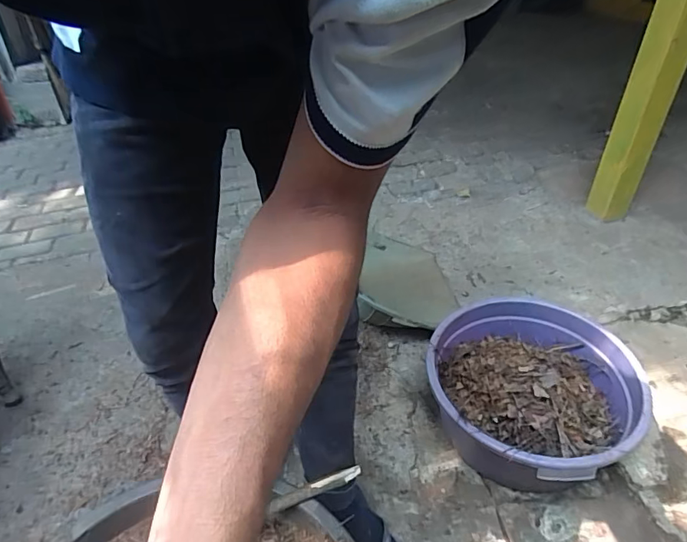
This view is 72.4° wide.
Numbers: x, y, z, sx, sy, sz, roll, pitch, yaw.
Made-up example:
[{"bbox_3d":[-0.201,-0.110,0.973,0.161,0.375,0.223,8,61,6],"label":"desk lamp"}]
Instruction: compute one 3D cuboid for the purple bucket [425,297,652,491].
[{"bbox_3d":[0.405,0.278,1.060,0.441,0.206,0.420,-1,39,1],"label":"purple bucket"}]

